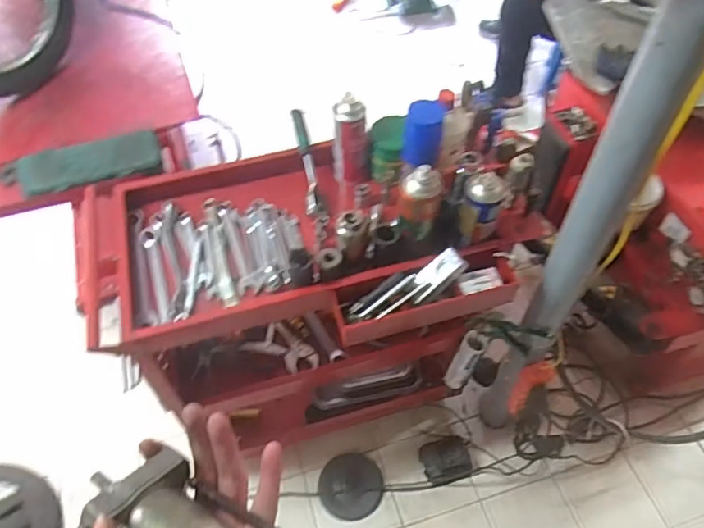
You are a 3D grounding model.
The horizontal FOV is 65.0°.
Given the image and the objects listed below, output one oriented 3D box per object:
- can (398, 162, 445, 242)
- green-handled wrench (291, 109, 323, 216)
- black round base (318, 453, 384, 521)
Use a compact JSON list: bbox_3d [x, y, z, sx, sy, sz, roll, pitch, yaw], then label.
[{"bbox_3d":[0.105,-0.096,0.872,0.054,0.122,0.052,-1,54,1],"label":"can"},{"bbox_3d":[-0.088,-0.196,1.068,0.028,0.034,0.222,-10,75,-3],"label":"green-handled wrench"},{"bbox_3d":[-0.003,0.555,1.381,0.154,0.024,0.148,-1,54,1],"label":"black round base"}]

